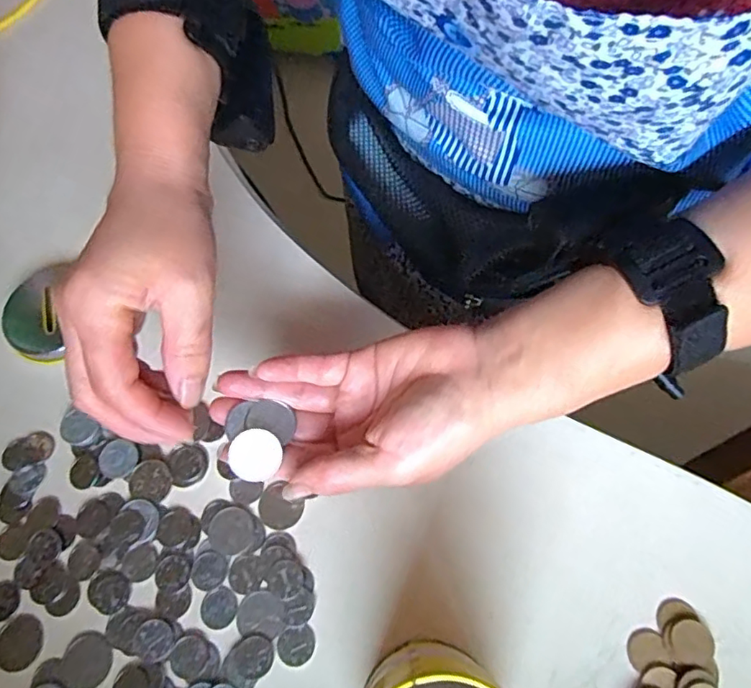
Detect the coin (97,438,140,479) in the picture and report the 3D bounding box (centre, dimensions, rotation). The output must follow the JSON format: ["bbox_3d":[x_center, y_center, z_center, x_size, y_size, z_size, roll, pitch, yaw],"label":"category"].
[{"bbox_3d":[-0.145,0.065,0.319,0.021,0.004,0.021,0,79,0],"label":"coin"}]

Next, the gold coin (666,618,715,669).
[{"bbox_3d":[0.153,0.145,0.274,0.022,0.004,0.020,-1,66,2],"label":"gold coin"}]

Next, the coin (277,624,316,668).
[{"bbox_3d":[-0.040,0.151,0.282,0.018,0.004,0.017,-3,66,1],"label":"coin"}]

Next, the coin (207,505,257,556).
[{"bbox_3d":[-0.077,0.100,0.303,0.024,0.004,0.024,-1,66,2],"label":"coin"}]

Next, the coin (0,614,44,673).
[{"bbox_3d":[-0.182,0.152,0.288,0.023,0.004,0.025,-1,66,2],"label":"coin"}]

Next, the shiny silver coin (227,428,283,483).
[{"bbox_3d":[-0.056,0.052,0.266,0.023,0.004,0.024,1,86,-7],"label":"shiny silver coin"}]

